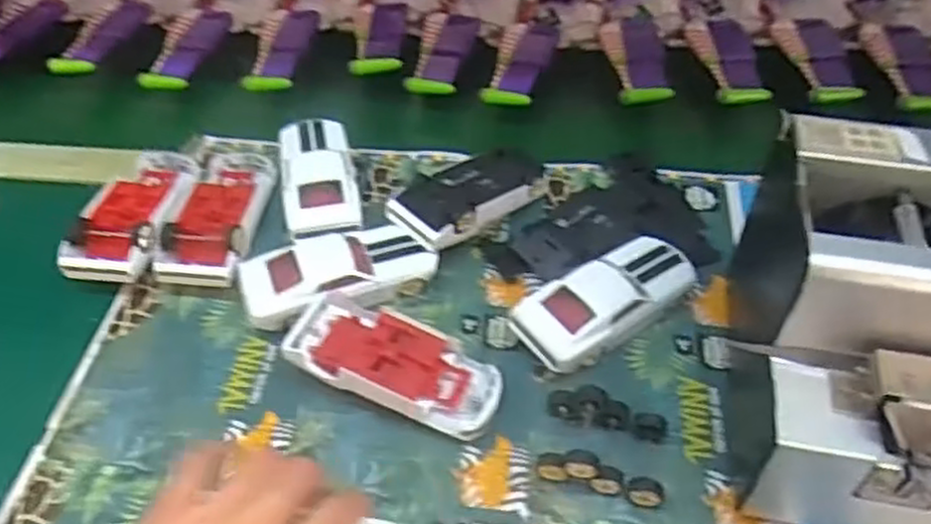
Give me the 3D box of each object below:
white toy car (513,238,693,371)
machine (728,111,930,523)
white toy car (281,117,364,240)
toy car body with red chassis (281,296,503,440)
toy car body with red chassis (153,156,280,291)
[{"bbox_3d":[0.093,0.024,0.503,0.131,0.035,0.051,-30,55,-24],"label":"white toy car"},{"bbox_3d":[0.219,0.036,0.419,0.136,0.146,0.190,14,50,12],"label":"machine"},{"bbox_3d":[-0.112,-0.066,0.589,0.054,0.034,0.128,-10,49,-8],"label":"white toy car"},{"bbox_3d":[-0.041,0.064,0.466,0.125,0.031,0.053,18,51,15],"label":"toy car body with red chassis"},{"bbox_3d":[-0.176,-0.036,0.561,0.058,0.033,0.135,4,49,4],"label":"toy car body with red chassis"}]

